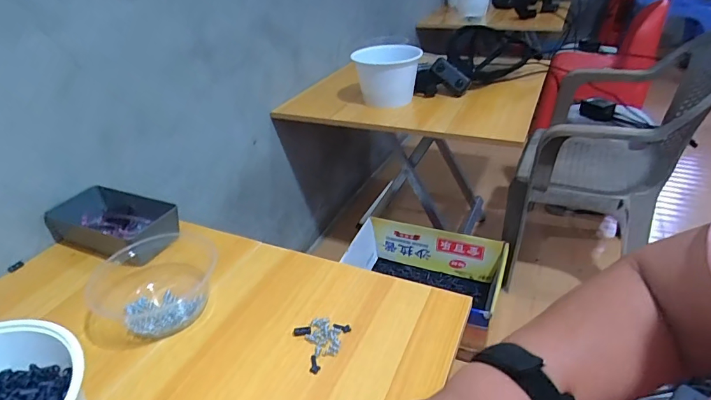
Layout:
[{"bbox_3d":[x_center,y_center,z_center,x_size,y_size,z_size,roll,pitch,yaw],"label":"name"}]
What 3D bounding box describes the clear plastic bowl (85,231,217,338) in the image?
[{"bbox_3d":[-0.248,0.090,0.525,0.159,0.051,0.178,-18,35,-20],"label":"clear plastic bowl"}]

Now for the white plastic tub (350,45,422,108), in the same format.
[{"bbox_3d":[0.080,-0.295,1.044,0.158,0.127,0.150,-5,32,-4],"label":"white plastic tub"}]

